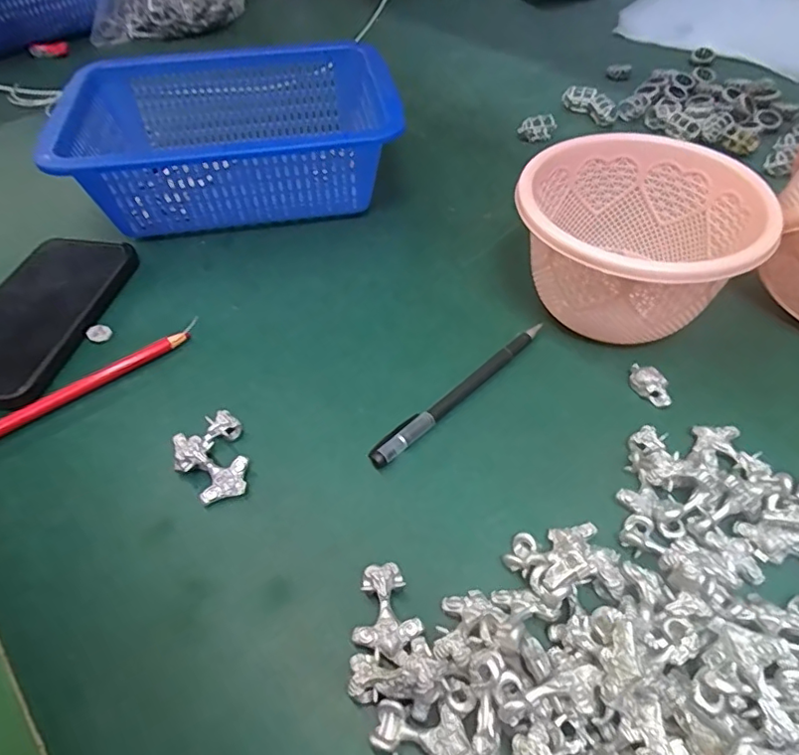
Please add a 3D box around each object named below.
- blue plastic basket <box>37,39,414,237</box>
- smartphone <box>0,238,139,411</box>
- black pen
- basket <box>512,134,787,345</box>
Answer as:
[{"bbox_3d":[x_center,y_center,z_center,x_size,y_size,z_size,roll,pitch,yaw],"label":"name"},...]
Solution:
[{"bbox_3d":[-0.130,-0.200,0.475,0.260,0.097,0.187,-13,51,-8],"label":"blue plastic basket"},{"bbox_3d":[-0.251,-0.046,0.390,0.078,0.014,0.158,11,54,5],"label":"smartphone"},{"bbox_3d":[0.040,0.007,0.347,0.150,0.008,0.012,-37,57,-24],"label":"black pen"},{"bbox_3d":[0.150,-0.087,0.371,0.139,0.084,0.136,-2,50,2],"label":"basket"}]

